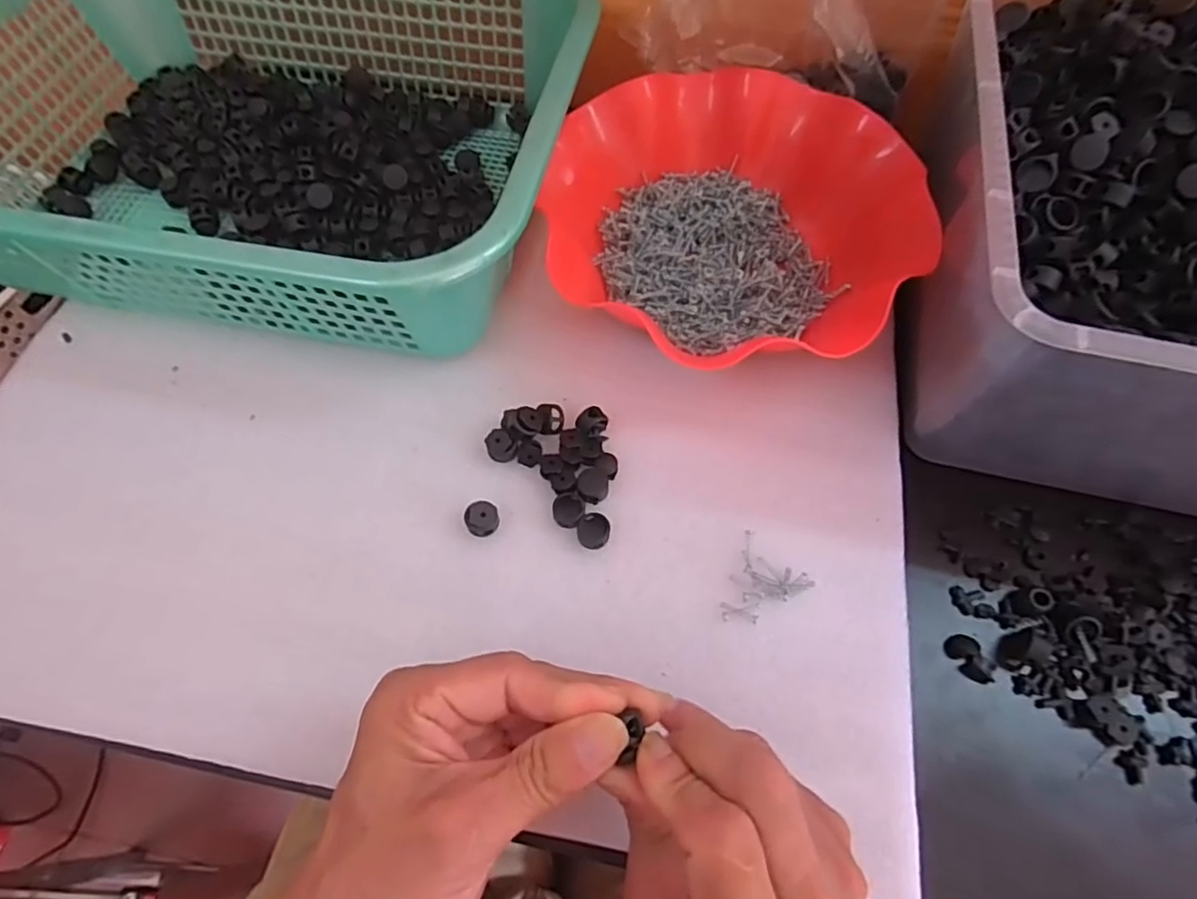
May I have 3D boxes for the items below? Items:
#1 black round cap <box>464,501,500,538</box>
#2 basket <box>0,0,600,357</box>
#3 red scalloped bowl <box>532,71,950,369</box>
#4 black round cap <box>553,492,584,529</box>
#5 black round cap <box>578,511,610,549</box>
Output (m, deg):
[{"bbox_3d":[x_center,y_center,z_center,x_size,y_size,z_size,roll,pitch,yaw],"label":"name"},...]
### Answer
[{"bbox_3d":[-0.060,0.036,0.325,0.017,0.011,0.017,0,63,-1],"label":"black round cap"},{"bbox_3d":[-0.204,-0.204,0.388,0.379,0.106,0.289,11,63,5],"label":"basket"},{"bbox_3d":[0.078,-0.142,0.384,0.210,0.061,0.213,3,63,1],"label":"red scalloped bowl"},{"bbox_3d":[-0.016,0.032,0.330,0.016,0.005,0.018,19,64,9],"label":"black round cap"},{"bbox_3d":[-0.002,0.042,0.326,0.017,0.007,0.018,0,63,-1],"label":"black round cap"}]

